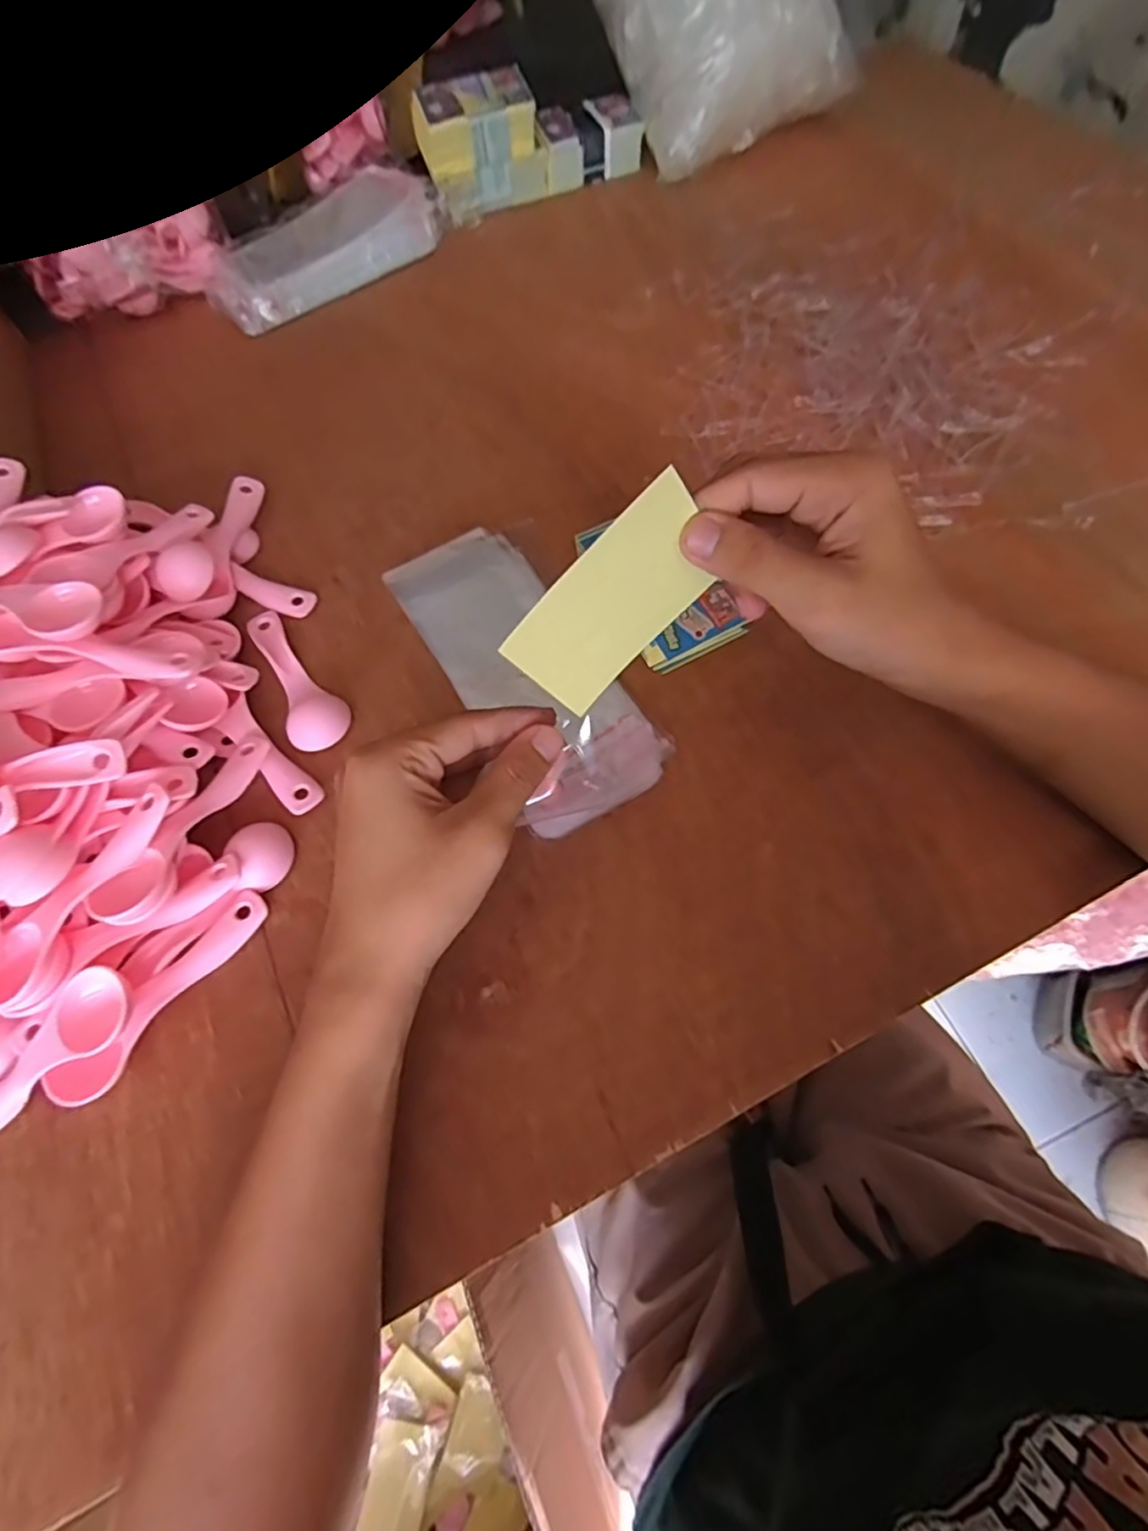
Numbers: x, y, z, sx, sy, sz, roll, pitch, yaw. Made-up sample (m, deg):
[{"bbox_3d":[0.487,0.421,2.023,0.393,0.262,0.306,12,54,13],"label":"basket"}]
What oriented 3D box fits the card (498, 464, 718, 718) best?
[{"bbox_3d":[0.018,-0.066,0.266,0.090,0.052,0.006,-45,41,8],"label":"card"}]

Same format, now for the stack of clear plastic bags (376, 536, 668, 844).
[{"bbox_3d":[-0.032,-0.061,0.394,0.087,0.010,0.215,-28,66,-9],"label":"stack of clear plastic bags"}]

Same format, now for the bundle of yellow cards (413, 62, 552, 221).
[{"bbox_3d":[-0.083,-0.564,0.598,0.109,0.077,0.057,-22,65,-7],"label":"bundle of yellow cards"}]

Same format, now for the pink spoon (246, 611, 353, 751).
[{"bbox_3d":[-0.170,-0.056,0.396,0.034,0.009,0.114,-31,66,-11],"label":"pink spoon"}]

